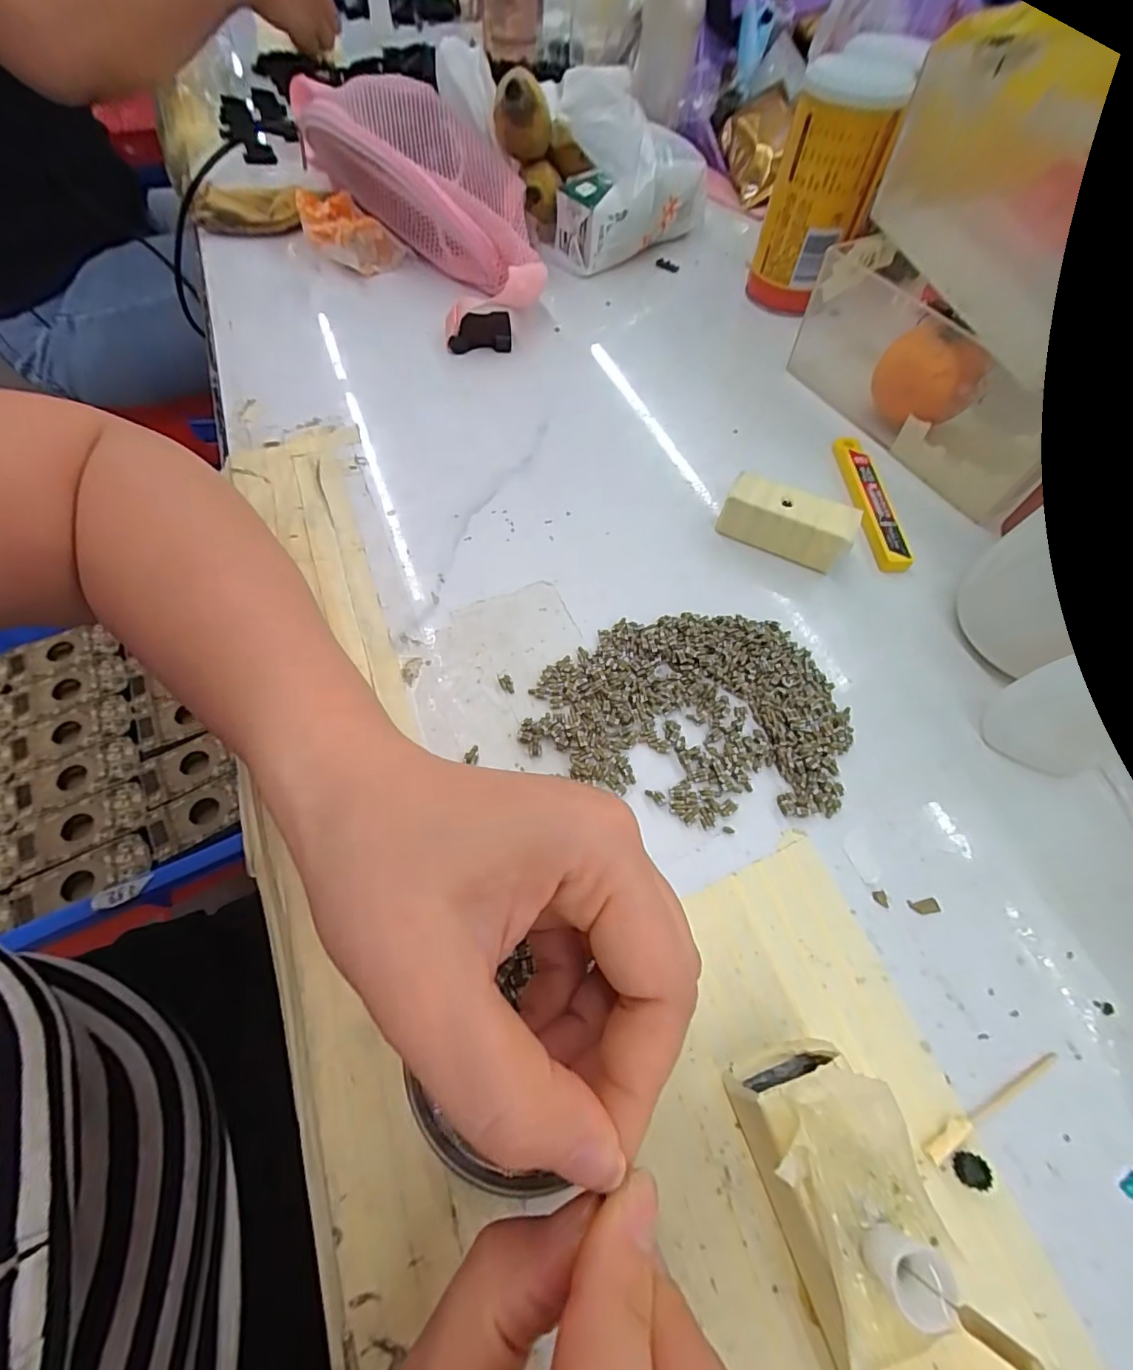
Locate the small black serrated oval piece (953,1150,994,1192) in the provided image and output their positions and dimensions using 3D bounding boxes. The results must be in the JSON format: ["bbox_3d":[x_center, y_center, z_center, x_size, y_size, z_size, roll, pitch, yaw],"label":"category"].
[{"bbox_3d":[0.125,0.150,0.167,0.009,0.005,0.009,8,60,3],"label":"small black serrated oval piece"}]

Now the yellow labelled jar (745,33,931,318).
[{"bbox_3d":[0.179,-0.343,0.376,0.064,0.126,0.072,22,62,10],"label":"yellow labelled jar"}]

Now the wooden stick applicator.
[{"bbox_3d":[0.140,0.136,0.177,0.060,0.004,0.006,-24,64,-14],"label":"wooden stick applicator"}]

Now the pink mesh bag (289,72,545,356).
[{"bbox_3d":[-0.106,-0.380,0.418,0.114,0.075,0.299,-28,65,-16],"label":"pink mesh bag"}]

